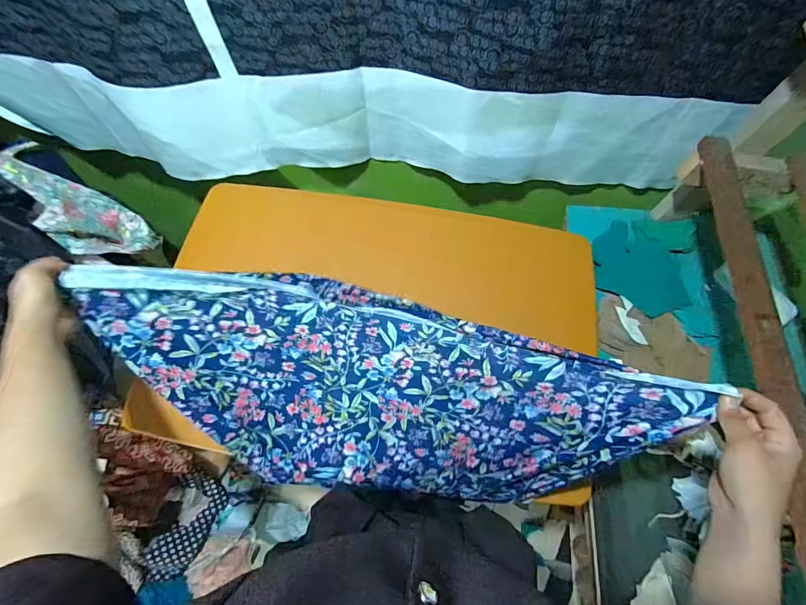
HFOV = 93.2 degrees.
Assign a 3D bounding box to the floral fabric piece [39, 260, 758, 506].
[{"bbox_3d":[-0.040,0.099,0.521,0.684,0.224,0.289,10,69,7],"label":"floral fabric piece"}]

